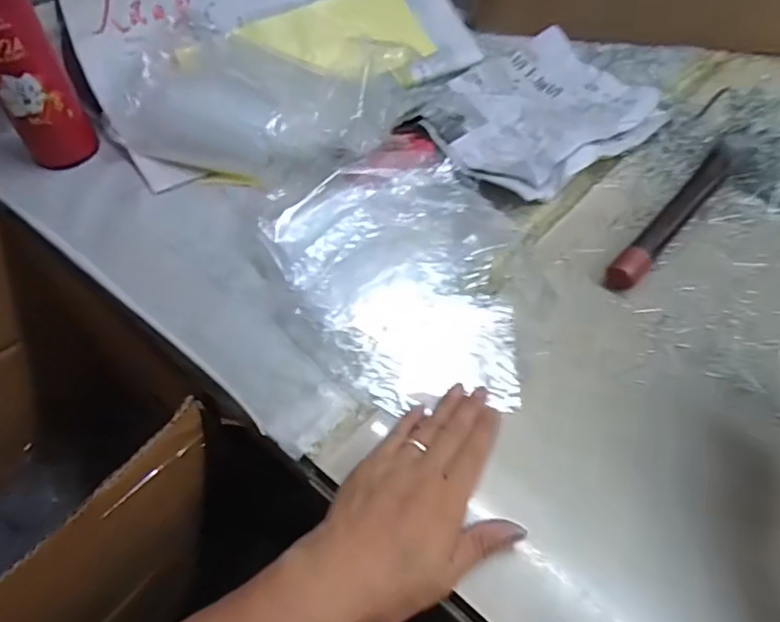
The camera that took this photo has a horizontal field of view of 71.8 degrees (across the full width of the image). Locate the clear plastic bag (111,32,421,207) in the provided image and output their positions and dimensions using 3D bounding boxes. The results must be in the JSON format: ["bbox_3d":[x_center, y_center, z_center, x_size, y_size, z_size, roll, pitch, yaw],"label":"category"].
[{"bbox_3d":[-0.144,-0.220,0.557,0.302,0.071,0.194,22,57,16],"label":"clear plastic bag"}]

